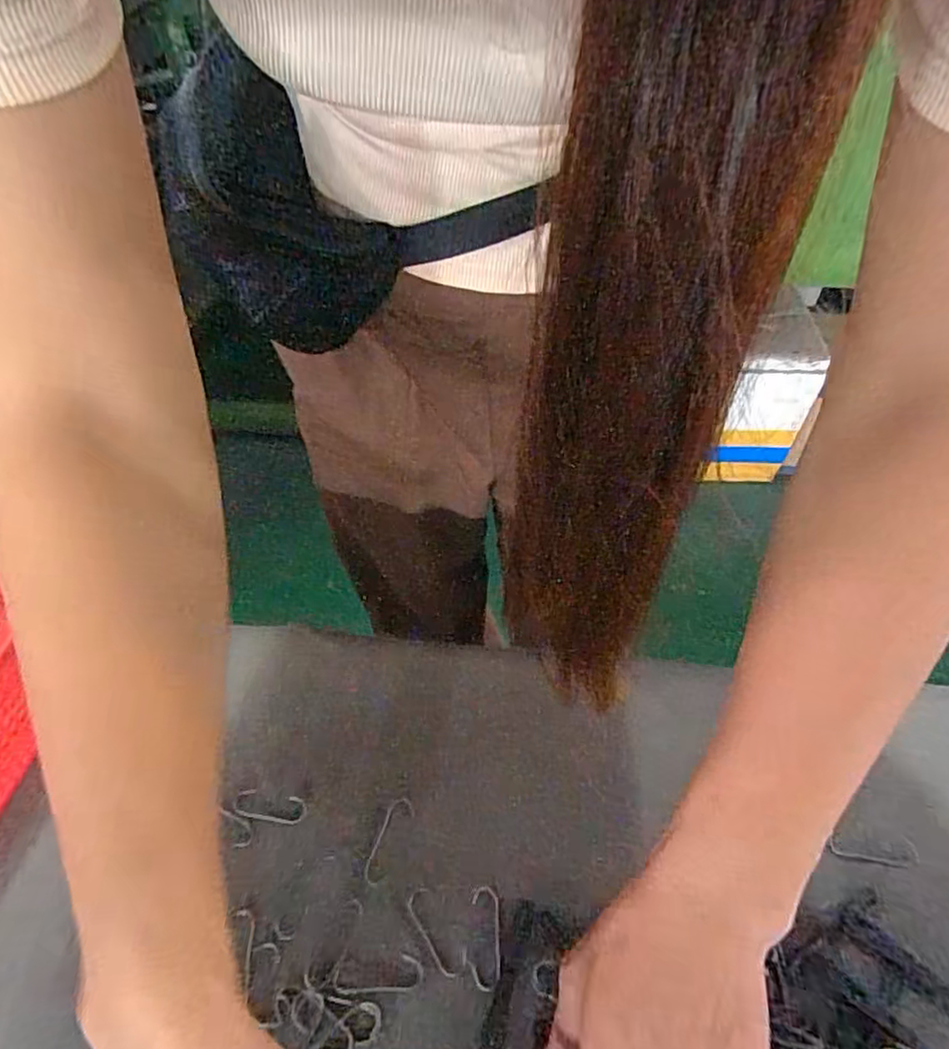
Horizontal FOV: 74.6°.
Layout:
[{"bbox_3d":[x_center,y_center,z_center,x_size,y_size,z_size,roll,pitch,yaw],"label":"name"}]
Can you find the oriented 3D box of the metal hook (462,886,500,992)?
[{"bbox_3d":[0.004,0.207,0.314,0.018,0.004,0.044,2,49,2],"label":"metal hook"}]

